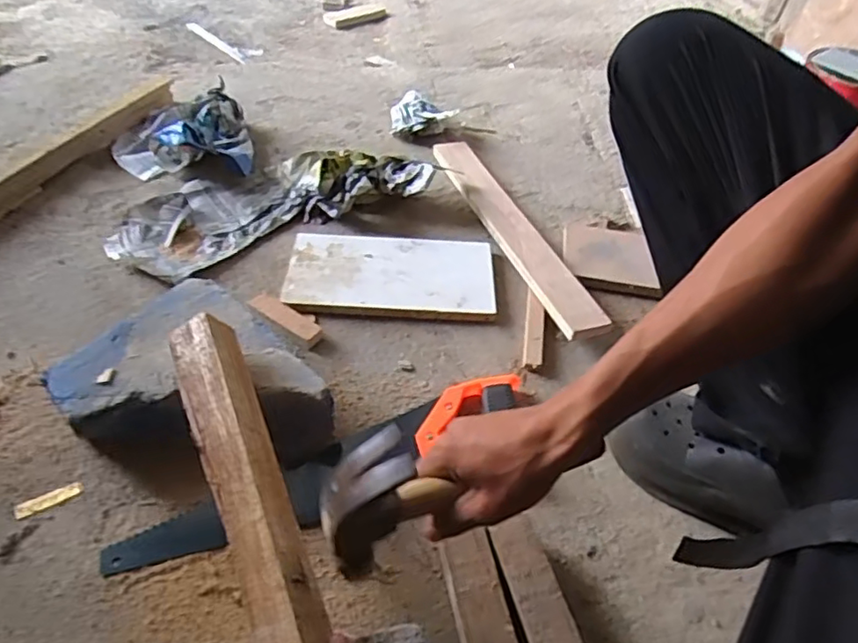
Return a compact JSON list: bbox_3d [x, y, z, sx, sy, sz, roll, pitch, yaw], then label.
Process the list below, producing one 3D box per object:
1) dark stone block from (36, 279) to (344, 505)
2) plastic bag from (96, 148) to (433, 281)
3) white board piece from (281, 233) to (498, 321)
[{"bbox_3d":[-0.244,0.078,0.622,0.203,0.078,0.232,-34,58,-30],"label":"dark stone block"},{"bbox_3d":[-0.236,-0.183,0.869,0.434,0.050,0.200,-22,53,-22],"label":"plastic bag"},{"bbox_3d":[-0.049,-0.060,0.805,0.269,0.022,0.137,2,48,-2],"label":"white board piece"}]

